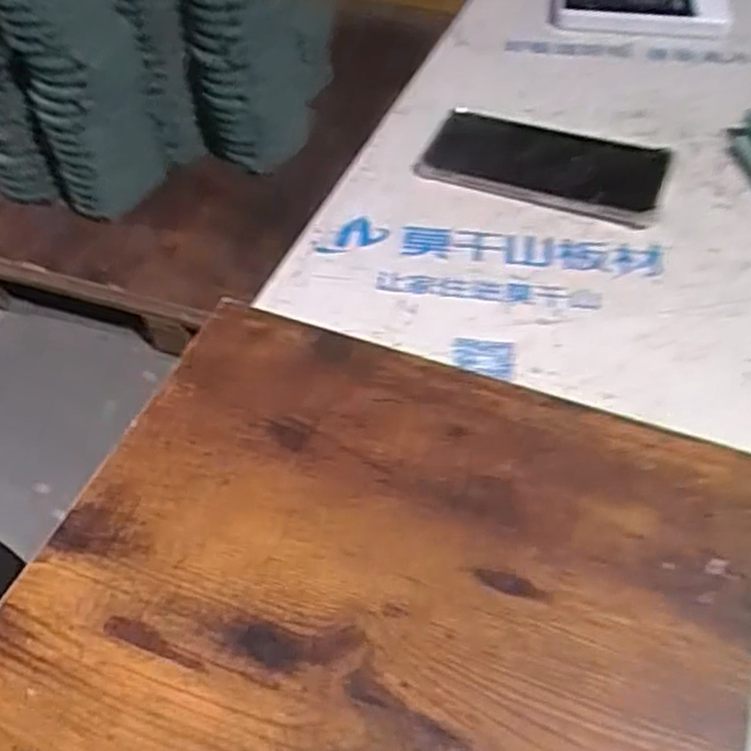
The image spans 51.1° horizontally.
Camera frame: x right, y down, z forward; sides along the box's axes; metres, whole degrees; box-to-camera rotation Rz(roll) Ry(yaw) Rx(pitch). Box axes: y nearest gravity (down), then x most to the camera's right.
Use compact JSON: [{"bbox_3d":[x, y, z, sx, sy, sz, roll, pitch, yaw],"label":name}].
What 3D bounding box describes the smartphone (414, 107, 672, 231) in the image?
[{"bbox_3d":[0.116,-0.145,0.542,0.159,0.015,0.079,17,53,15],"label":"smartphone"}]

